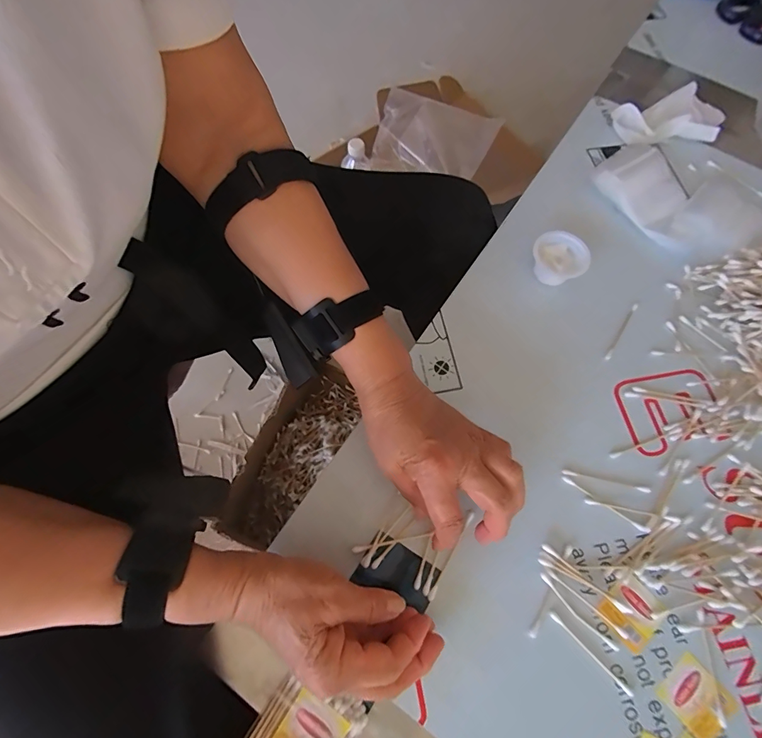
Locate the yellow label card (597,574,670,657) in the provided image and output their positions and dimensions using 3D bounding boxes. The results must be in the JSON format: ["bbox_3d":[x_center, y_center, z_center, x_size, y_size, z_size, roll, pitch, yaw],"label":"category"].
[{"bbox_3d":[0.192,0.186,0.319,0.044,0.004,0.039,-37,76,-13],"label":"yellow label card"}]

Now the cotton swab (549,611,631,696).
[{"bbox_3d":[0.155,0.210,0.310,0.005,0.004,0.073,-43,74,-14],"label":"cotton swab"}]

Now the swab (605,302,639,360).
[{"bbox_3d":[0.234,-0.036,0.408,0.005,0.008,0.069,32,72,12],"label":"swab"}]

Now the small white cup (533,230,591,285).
[{"bbox_3d":[0.178,-0.108,0.422,0.052,0.035,0.046,38,74,14],"label":"small white cup"}]

